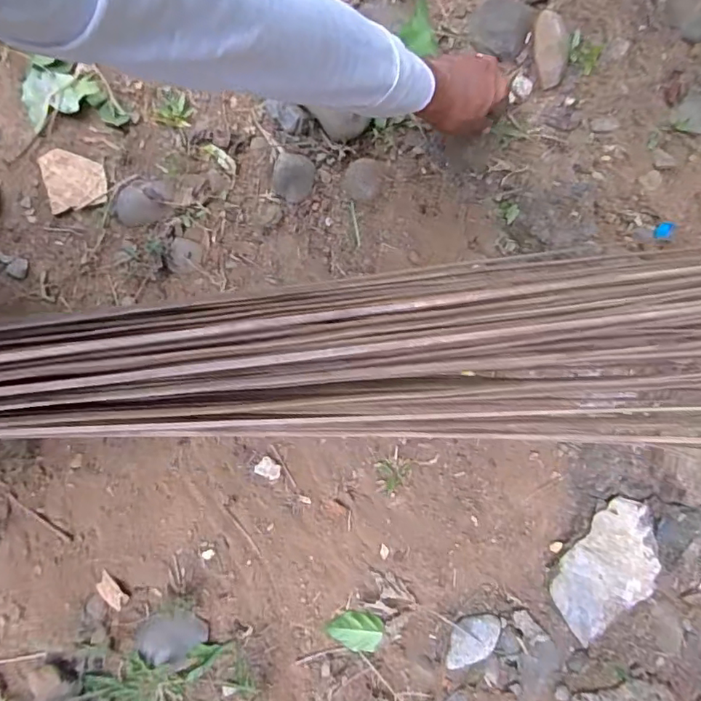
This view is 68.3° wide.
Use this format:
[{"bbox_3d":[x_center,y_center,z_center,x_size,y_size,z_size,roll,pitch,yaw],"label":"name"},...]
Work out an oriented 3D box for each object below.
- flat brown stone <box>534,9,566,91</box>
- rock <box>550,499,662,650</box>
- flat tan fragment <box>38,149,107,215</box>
[{"bbox_3d":[0.212,-0.322,0.550,0.025,0.020,0.074,-11,104,-3],"label":"flat brown stone"},{"bbox_3d":[0.238,0.202,0.476,0.064,0.024,0.125,37,81,5],"label":"rock"},{"bbox_3d":[-0.308,-0.191,0.575,0.066,0.008,0.071,-15,81,-4],"label":"flat tan fragment"}]

